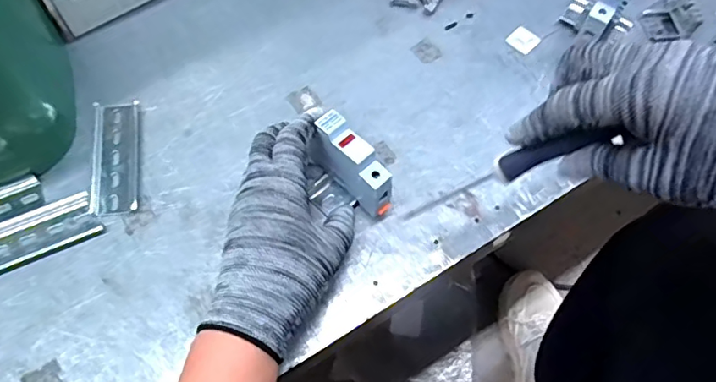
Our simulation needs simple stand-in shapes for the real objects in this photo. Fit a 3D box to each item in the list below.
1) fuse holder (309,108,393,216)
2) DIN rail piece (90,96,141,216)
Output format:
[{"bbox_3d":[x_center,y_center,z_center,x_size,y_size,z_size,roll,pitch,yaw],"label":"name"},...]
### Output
[{"bbox_3d":[-0.004,-0.017,0.395,0.022,0.058,0.067,-40,74,-19],"label":"fuse holder"},{"bbox_3d":[-0.198,-0.030,0.438,0.037,0.004,0.103,-8,65,-7],"label":"DIN rail piece"}]

